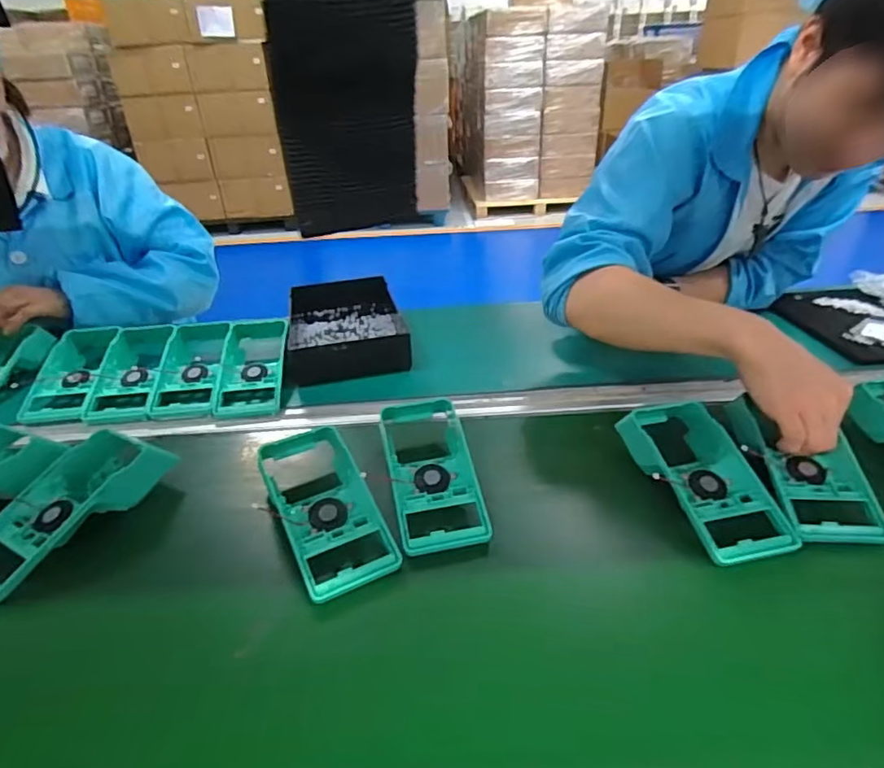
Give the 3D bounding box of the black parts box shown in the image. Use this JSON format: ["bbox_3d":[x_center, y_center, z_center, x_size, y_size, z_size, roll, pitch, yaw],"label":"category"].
[{"bbox_3d":[-0.146,-0.090,0.832,0.162,0.053,0.272,-8,30,-8],"label":"black parts box"}]

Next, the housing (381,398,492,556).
[{"bbox_3d":[-0.011,0.084,0.544,0.082,0.031,0.177,-4,44,-9],"label":"housing"}]

